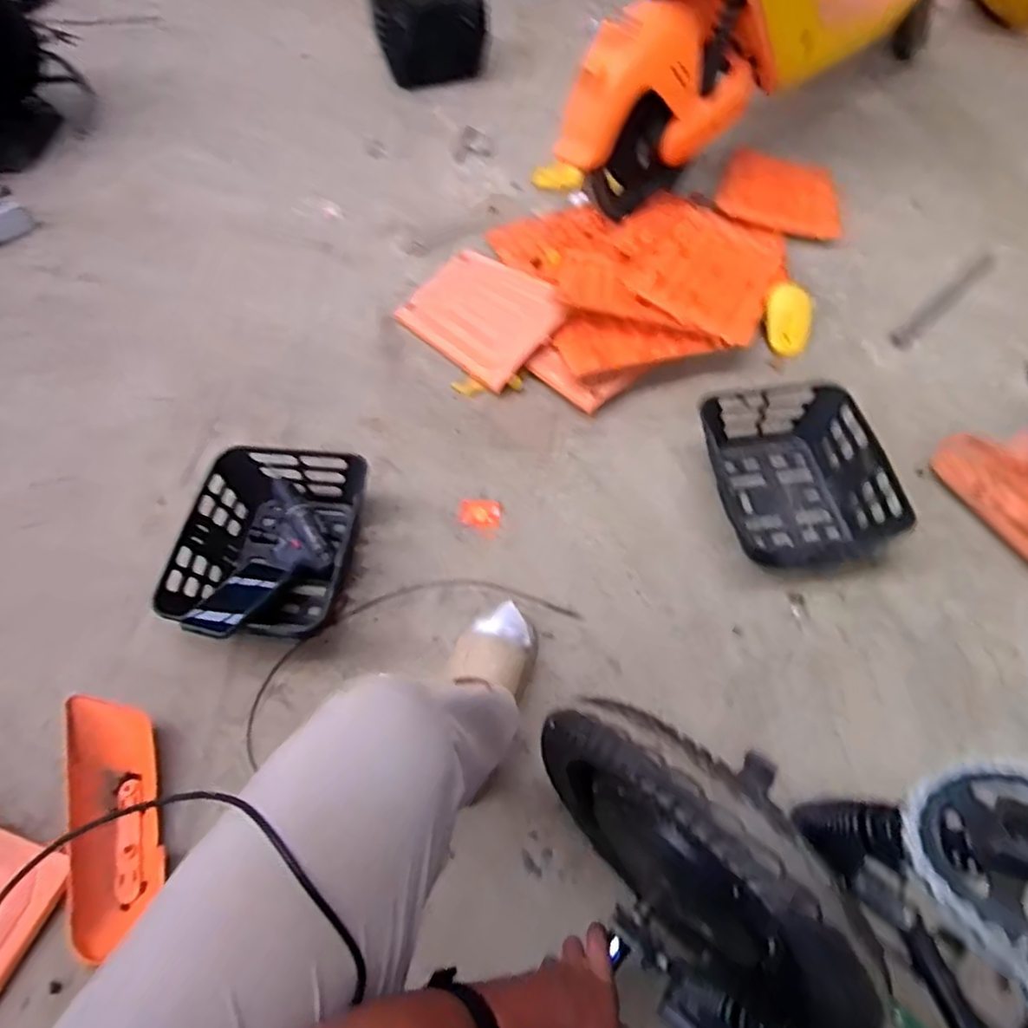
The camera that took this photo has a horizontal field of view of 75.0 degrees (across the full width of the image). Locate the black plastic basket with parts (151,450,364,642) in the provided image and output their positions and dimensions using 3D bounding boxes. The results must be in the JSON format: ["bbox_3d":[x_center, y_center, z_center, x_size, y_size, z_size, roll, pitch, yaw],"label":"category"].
[{"bbox_3d":[-0.379,0.053,1.057,0.263,0.124,0.339,12,58,9],"label":"black plastic basket with parts"}]

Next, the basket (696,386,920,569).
[{"bbox_3d":[0.473,-0.073,1.132,0.269,0.102,0.320,-8,57,-3],"label":"basket"}]

